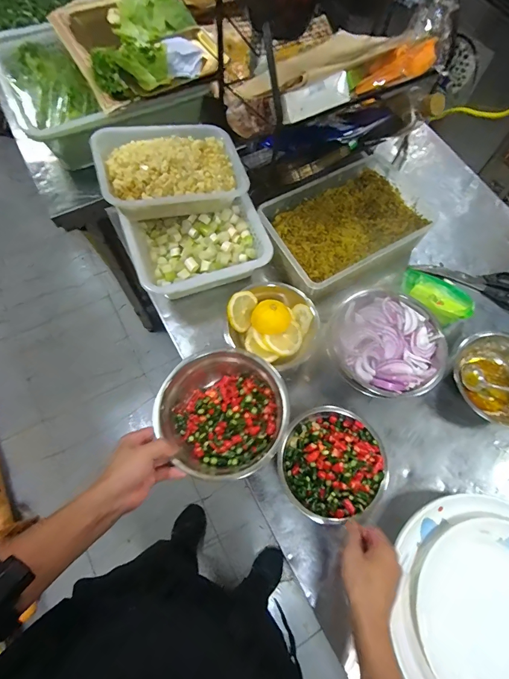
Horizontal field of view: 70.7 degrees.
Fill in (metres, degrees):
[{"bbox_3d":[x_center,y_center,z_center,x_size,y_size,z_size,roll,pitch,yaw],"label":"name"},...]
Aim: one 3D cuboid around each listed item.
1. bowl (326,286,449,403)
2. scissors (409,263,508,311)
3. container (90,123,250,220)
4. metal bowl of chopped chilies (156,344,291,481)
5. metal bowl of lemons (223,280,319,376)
[{"bbox_3d":[0.225,0.012,0.621,0.193,0.078,0.171,35,72,10],"label":"bowl"},{"bbox_3d":[0.440,-0.127,0.718,0.218,0.018,0.083,30,71,8],"label":"scissors"},{"bbox_3d":[-0.150,-0.314,0.658,0.247,0.095,0.193,-20,72,-9],"label":"container"},{"bbox_3d":[-0.046,0.106,0.540,0.178,0.061,0.187,1,70,-2],"label":"metal bowl of chopped chilies"},{"bbox_3d":[0.039,-0.032,0.646,0.159,0.059,0.139,29,71,8],"label":"metal bowl of lemons"}]

